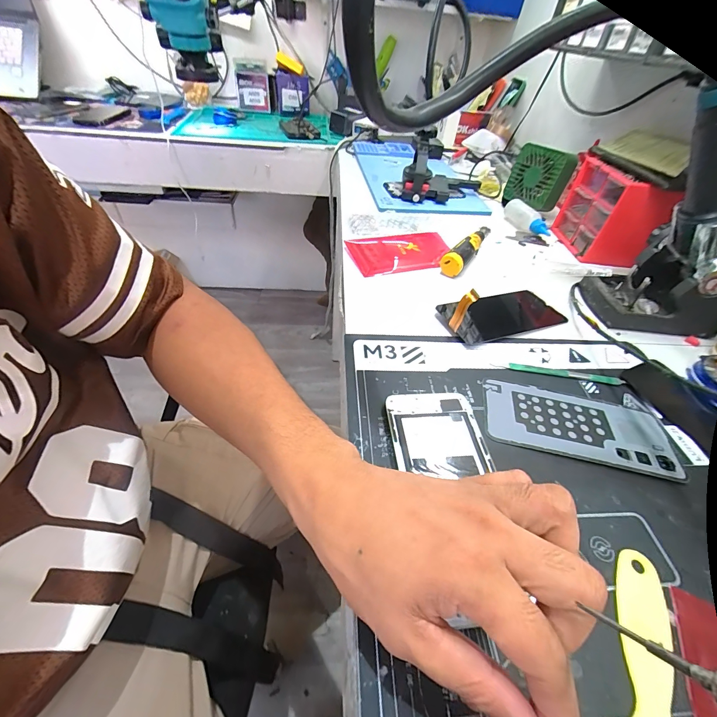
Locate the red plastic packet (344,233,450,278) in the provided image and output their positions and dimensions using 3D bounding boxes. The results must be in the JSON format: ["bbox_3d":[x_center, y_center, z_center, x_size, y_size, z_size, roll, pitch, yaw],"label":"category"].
[{"bbox_3d":[0.064,-0.160,0.500,0.152,0.016,0.097,-13,49,-18],"label":"red plastic packet"}]

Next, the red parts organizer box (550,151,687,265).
[{"bbox_3d":[0.397,-0.234,0.532,0.074,0.119,0.159,6,46,-1],"label":"red parts organizer box"}]

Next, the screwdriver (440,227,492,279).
[{"bbox_3d":[0.172,-0.172,0.502,0.028,0.027,0.161,30,51,21],"label":"screwdriver"}]

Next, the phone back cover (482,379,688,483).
[{"bbox_3d":[0.195,0.058,0.296,0.160,0.004,0.071,10,46,7],"label":"phone back cover"}]

